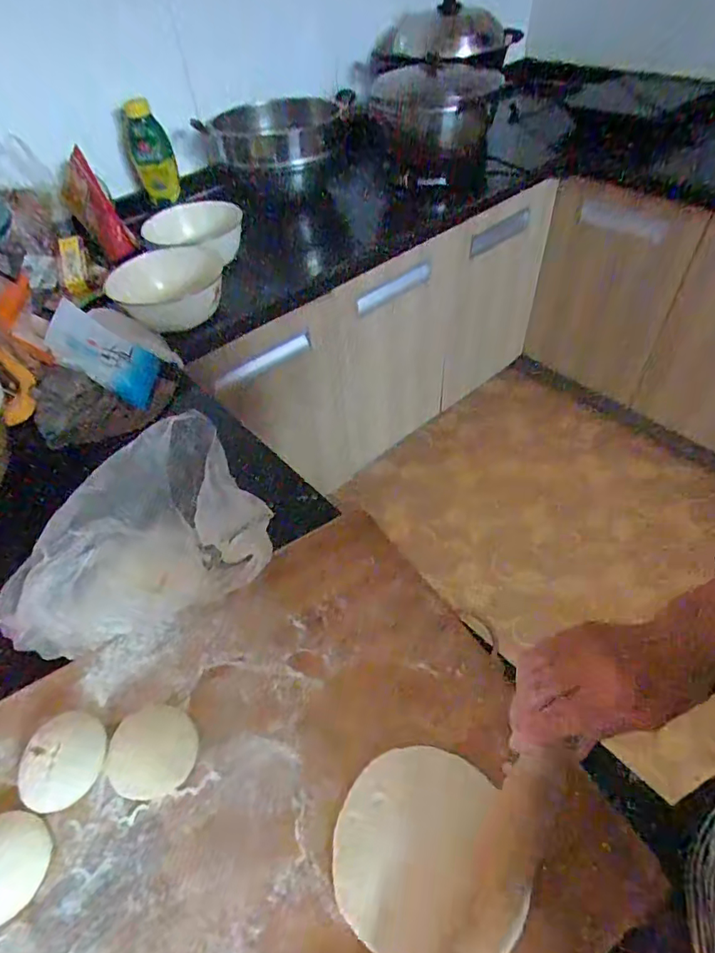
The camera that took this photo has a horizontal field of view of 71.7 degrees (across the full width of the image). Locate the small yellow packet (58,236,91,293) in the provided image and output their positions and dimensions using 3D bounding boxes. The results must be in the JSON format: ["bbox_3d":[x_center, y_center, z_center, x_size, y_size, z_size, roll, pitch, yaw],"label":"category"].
[{"bbox_3d":[-0.564,-0.426,0.983,0.048,0.020,0.127,-12,80,-8],"label":"small yellow packet"}]

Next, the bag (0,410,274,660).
[{"bbox_3d":[-0.205,0.066,0.456,0.240,0.120,0.121,-37,56,-24],"label":"bag"}]

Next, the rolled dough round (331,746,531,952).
[{"bbox_3d":[0.045,0.265,0.353,0.121,0.007,0.123,-5,49,-2],"label":"rolled dough round"}]

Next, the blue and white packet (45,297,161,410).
[{"bbox_3d":[-0.361,-0.176,0.710,0.154,0.019,0.092,31,56,-27],"label":"blue and white packet"}]

